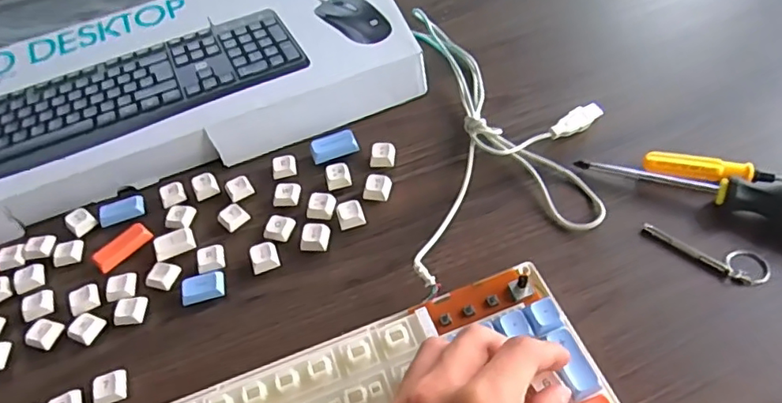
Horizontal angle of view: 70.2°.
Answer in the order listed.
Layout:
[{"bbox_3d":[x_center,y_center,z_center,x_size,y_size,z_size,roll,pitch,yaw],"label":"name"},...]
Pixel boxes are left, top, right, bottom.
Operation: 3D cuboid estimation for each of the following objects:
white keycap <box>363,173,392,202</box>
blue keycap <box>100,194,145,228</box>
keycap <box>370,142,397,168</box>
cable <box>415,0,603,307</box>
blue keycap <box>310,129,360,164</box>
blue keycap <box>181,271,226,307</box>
[{"bbox_3d":[-0.010,-0.011,0.410,0.018,0.011,0.019,8,50,14],"label":"white keycap"},{"bbox_3d":[-0.206,0.007,0.425,0.032,0.010,0.017,-16,49,-7],"label":"blue keycap"},{"bbox_3d":[-0.006,-0.036,0.431,0.018,0.011,0.019,4,49,10],"label":"keycap"},{"bbox_3d":[0.091,-0.061,0.434,0.142,0.034,0.305,-2,49,5],"label":"cable"},{"bbox_3d":[-0.045,-0.043,0.441,0.037,0.009,0.022,-22,50,-12],"label":"blue keycap"},{"bbox_3d":[-0.125,0.059,0.374,0.027,0.011,0.019,-11,48,-3],"label":"blue keycap"}]

